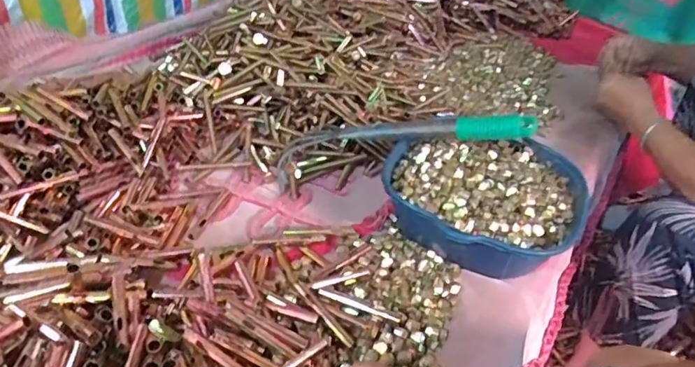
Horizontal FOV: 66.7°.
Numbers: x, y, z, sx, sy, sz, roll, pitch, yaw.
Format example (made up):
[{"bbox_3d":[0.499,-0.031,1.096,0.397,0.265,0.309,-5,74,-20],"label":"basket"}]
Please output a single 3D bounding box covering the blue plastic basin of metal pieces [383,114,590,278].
[{"bbox_3d":[0.162,0.017,0.637,0.219,0.107,0.209,15,40,15],"label":"blue plastic basin of metal pieces"}]

